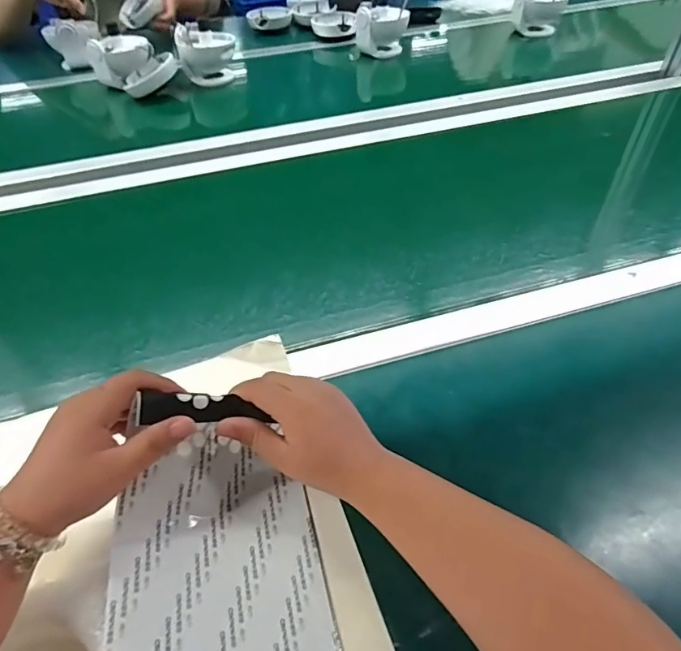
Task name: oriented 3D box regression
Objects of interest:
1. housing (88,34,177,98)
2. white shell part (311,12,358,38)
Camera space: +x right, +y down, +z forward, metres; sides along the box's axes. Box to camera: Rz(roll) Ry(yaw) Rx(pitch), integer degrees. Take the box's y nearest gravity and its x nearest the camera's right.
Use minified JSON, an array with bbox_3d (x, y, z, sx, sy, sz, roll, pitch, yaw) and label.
[{"bbox_3d":[-0.402,-0.512,0.927,0.153,0.077,0.111,34,56,30],"label":"housing"},{"bbox_3d":[-0.014,-0.738,1.152,0.107,0.030,0.105,1,46,4],"label":"white shell part"}]

